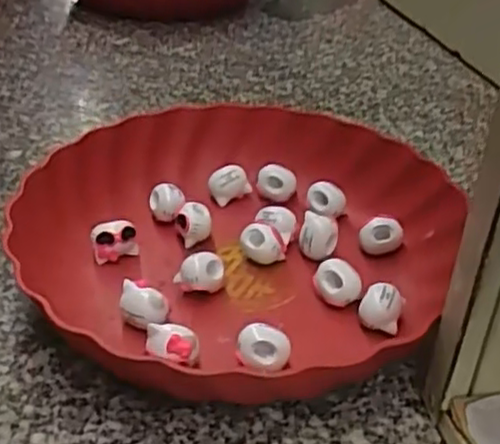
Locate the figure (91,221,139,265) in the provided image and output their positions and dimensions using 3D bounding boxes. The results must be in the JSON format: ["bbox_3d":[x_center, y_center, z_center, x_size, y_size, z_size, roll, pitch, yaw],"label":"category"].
[{"bbox_3d":[-0.078,0.010,0.406,0.025,0.018,0.014,-8,36,-15],"label":"figure"}]

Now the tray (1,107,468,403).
[{"bbox_3d":[-0.002,0.003,0.393,0.238,0.042,0.244,-30,43,-31],"label":"tray"}]

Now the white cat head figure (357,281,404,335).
[{"bbox_3d":[0.067,0.044,0.366,0.022,0.020,0.017,19,38,22],"label":"white cat head figure"}]

